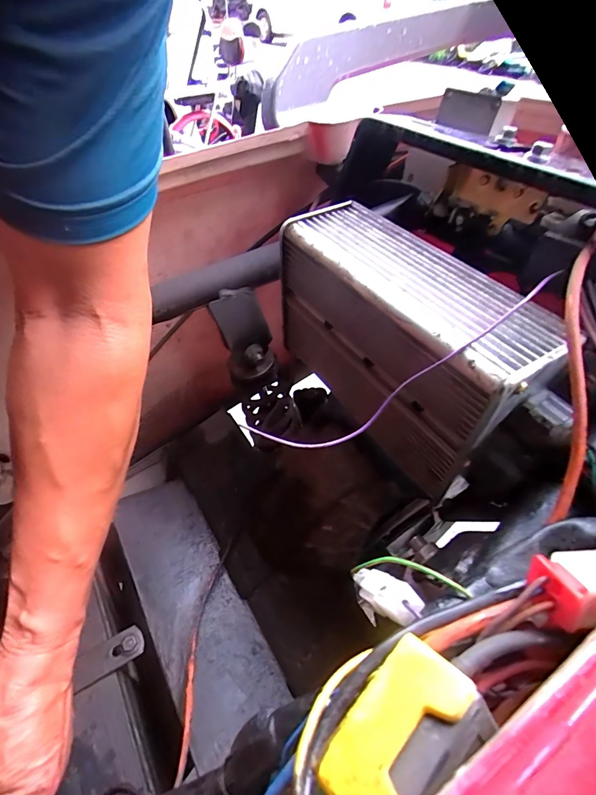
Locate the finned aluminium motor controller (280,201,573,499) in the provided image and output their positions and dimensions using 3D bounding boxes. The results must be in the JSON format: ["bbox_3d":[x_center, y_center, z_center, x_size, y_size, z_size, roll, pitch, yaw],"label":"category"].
[{"bbox_3d":[0.056,-0.031,0.236,0.061,0.102,0.167,-21,50,-22],"label":"finned aluminium motor controller"}]

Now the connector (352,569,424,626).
[{"bbox_3d":[0.032,0.075,0.151,0.010,0.044,0.012,-22,91,-23],"label":"connector"}]

